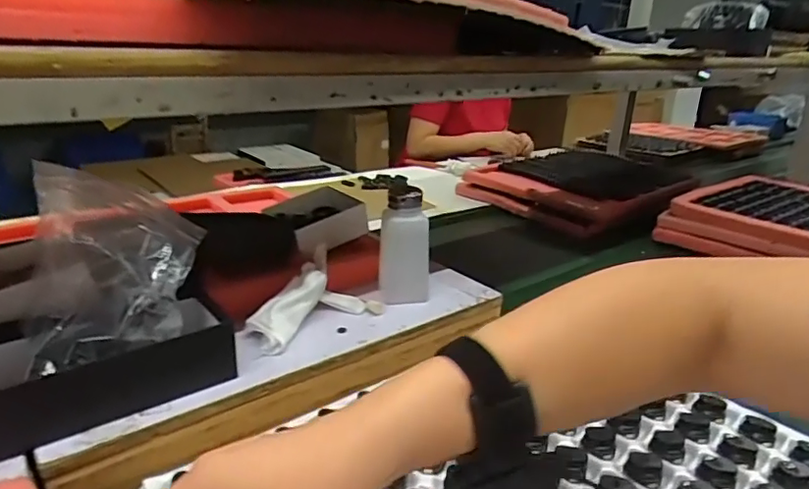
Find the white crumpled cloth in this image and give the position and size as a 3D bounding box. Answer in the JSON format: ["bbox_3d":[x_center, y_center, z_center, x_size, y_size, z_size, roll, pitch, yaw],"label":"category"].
[{"bbox_3d":[-0.098,0.063,0.609,0.152,0.071,0.057,-18,28,-40],"label":"white crumpled cloth"}]

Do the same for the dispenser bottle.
[{"bbox_3d":[0.000,-0.002,0.661,0.059,0.156,0.048,1,21,1],"label":"dispenser bottle"}]

